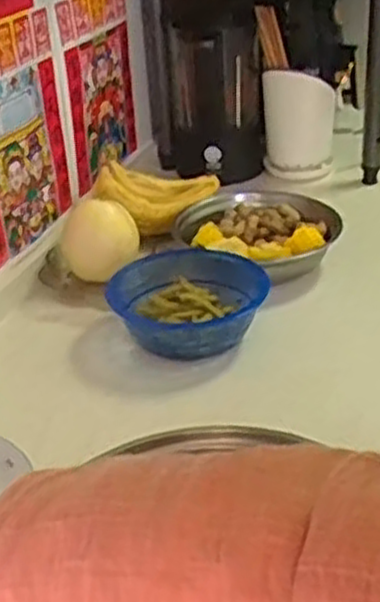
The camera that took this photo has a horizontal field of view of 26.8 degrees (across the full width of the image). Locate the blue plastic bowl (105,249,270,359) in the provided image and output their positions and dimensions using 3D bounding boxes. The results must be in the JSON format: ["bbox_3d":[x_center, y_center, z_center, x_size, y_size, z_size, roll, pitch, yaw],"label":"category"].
[{"bbox_3d":[-0.001,0.005,0.921,0.179,0.067,0.167,-3,30,1],"label":"blue plastic bowl"}]

